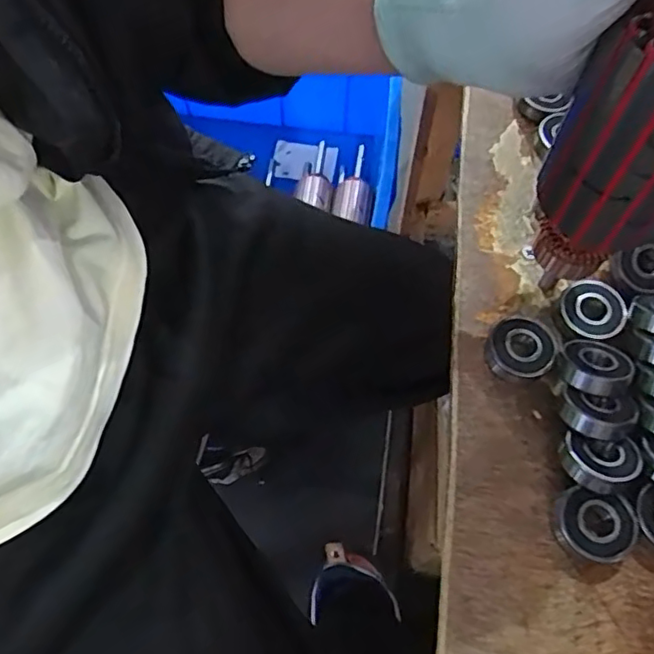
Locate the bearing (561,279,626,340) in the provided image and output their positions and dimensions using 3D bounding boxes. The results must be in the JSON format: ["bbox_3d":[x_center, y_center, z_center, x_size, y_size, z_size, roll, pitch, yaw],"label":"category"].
[{"bbox_3d":[0.127,-0.008,0.290,0.030,0.009,0.030,0,63,-1],"label":"bearing"}]

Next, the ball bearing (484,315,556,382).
[{"bbox_3d":[0.091,0.009,0.283,0.029,0.012,0.032,19,64,8],"label":"ball bearing"}]

